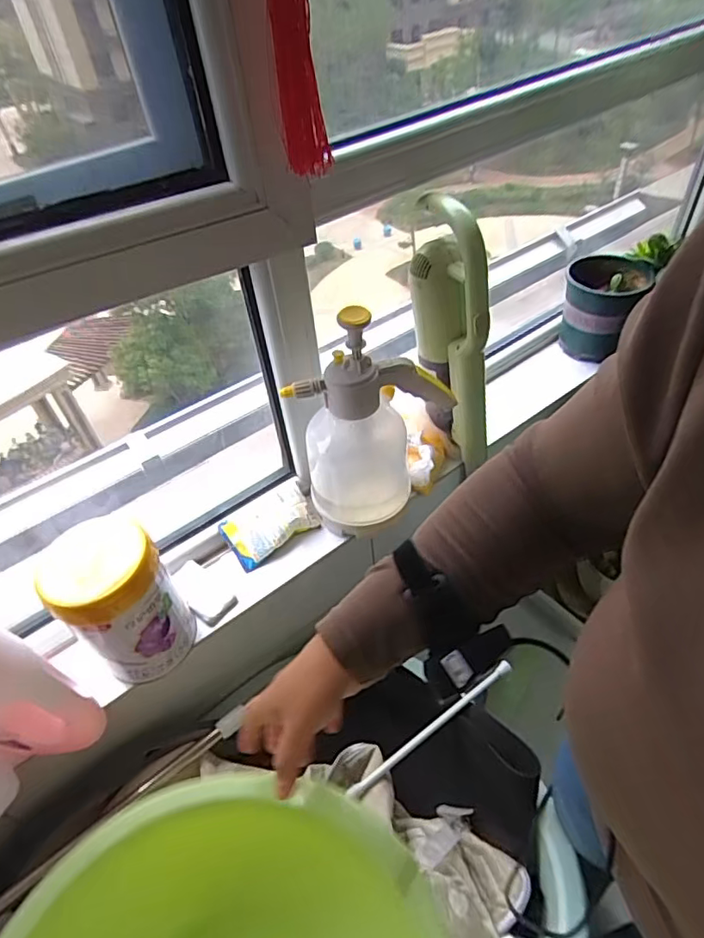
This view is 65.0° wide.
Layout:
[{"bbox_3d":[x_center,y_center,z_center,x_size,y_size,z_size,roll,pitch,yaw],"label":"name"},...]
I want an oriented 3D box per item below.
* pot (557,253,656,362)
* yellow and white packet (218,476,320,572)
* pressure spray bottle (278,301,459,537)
[{"bbox_3d":[0.475,-0.305,1.053,0.139,0.166,0.143,14,50,18],"label":"pot"},{"bbox_3d":[-0.127,0.083,0.869,0.143,0.039,0.087,-33,52,-23],"label":"yellow and white packet"},{"bbox_3d":[0.034,-0.056,0.769,0.222,0.323,0.124,-6,47,0],"label":"pressure spray bottle"}]

